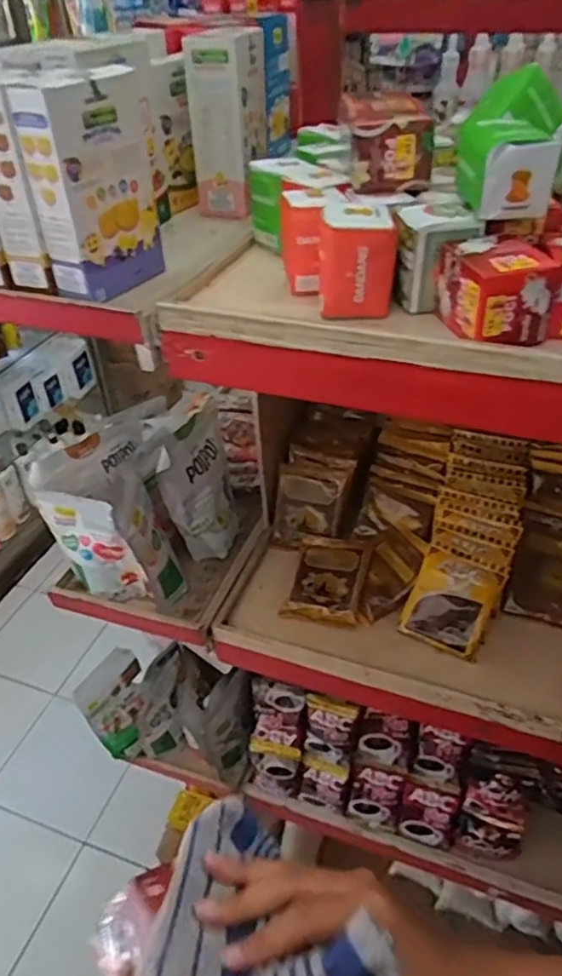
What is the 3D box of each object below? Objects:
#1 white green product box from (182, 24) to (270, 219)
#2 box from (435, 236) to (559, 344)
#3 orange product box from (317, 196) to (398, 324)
[{"bbox_3d":[-0.058,-0.403,0.702,0.061,0.167,0.094,8,40,13],"label":"white green product box"},{"bbox_3d":[0.153,-0.144,0.460,0.056,0.056,0.072,-11,40,-10],"label":"box"},{"bbox_3d":[0.061,-0.184,0.502,0.059,0.072,0.079,5,40,9],"label":"orange product box"}]

